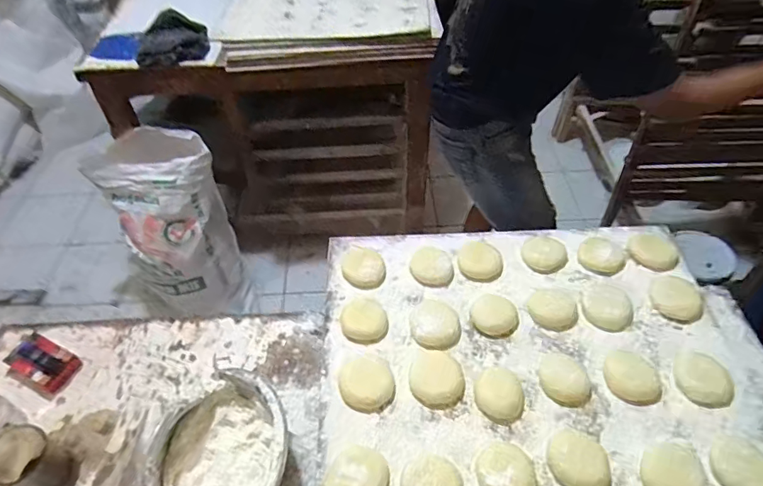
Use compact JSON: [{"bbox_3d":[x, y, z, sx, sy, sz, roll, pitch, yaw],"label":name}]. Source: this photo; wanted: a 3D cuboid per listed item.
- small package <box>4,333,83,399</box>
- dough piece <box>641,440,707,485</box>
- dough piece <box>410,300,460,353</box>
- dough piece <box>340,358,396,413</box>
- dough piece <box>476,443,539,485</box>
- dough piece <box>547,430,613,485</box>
[{"bbox_3d":[-0.504,0.178,0.724,0.104,0.032,0.067,20,52,20],"label":"small package"},{"bbox_3d":[0.350,0.273,0.584,0.068,0.016,0.083,20,51,20],"label":"dough piece"},{"bbox_3d":[0.078,0.117,0.703,0.070,0.025,0.066,-2,47,2],"label":"dough piece"},{"bbox_3d":[-0.018,0.186,0.643,0.069,0.033,0.059,-8,47,-4],"label":"dough piece"},{"bbox_3d":[0.146,0.270,0.568,0.060,0.021,0.071,-31,53,-23],"label":"dough piece"},{"bbox_3d":[0.239,0.264,0.590,0.070,0.017,0.070,-2,47,2],"label":"dough piece"}]

